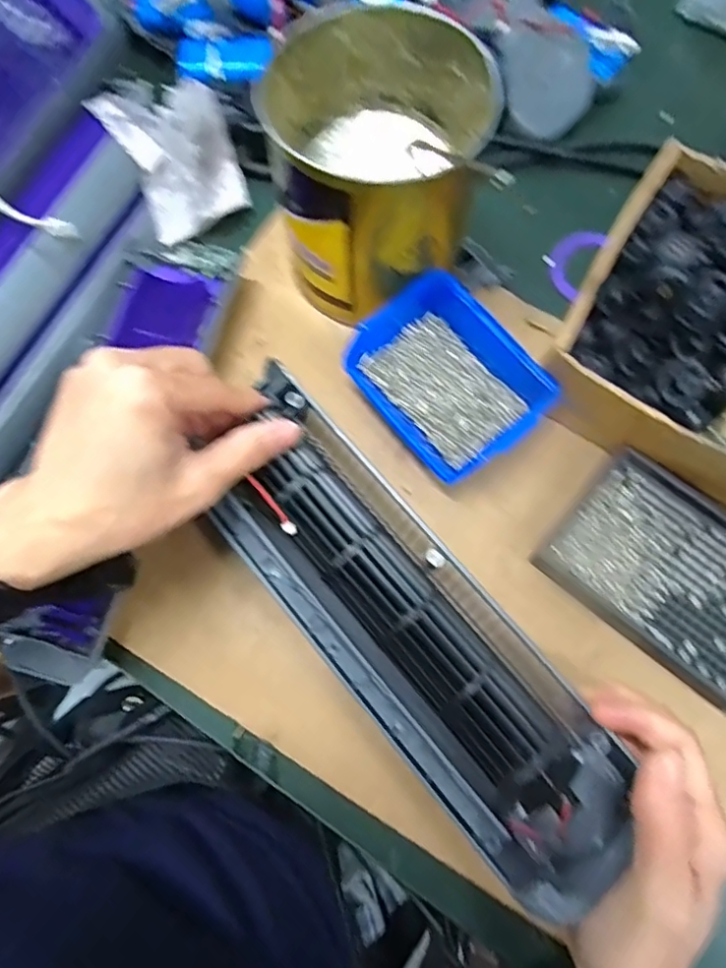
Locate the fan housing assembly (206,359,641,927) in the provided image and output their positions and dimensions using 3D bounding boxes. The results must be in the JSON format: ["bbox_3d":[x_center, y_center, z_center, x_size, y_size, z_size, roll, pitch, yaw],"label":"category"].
[{"bbox_3d":[0.018,0.069,0.290,0.086,0.045,0.283,-38,80,-8],"label":"fan housing assembly"}]

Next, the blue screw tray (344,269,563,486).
[{"bbox_3d":[0.054,-0.064,0.349,0.089,0.045,0.112,-39,78,-8],"label":"blue screw tray"}]

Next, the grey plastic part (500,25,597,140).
[{"bbox_3d":[0.132,-0.286,0.405,0.072,0.004,0.062,1,110,-15],"label":"grey plastic part"}]

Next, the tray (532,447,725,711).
[{"bbox_3d":[0.182,0.053,0.331,0.132,0.023,0.094,38,80,10],"label":"tray"}]

